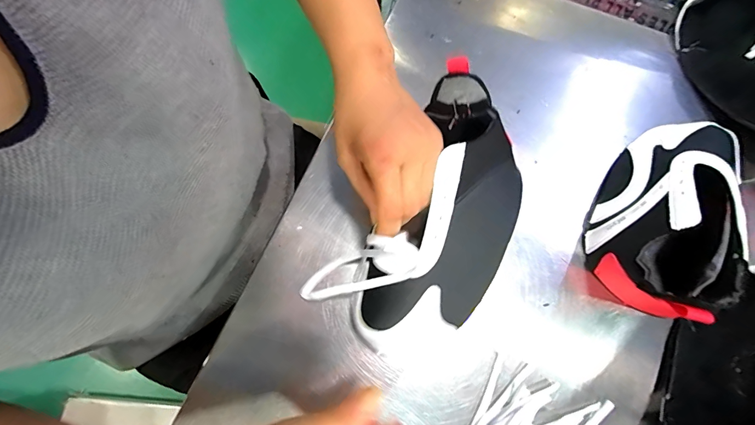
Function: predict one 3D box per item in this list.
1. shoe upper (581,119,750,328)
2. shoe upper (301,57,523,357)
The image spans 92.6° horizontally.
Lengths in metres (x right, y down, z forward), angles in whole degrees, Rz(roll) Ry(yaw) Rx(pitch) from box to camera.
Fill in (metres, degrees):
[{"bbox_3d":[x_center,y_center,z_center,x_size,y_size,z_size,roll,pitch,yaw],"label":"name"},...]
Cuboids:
[{"bbox_3d":[0.265,-0.007,0.327,0.101,0.078,0.213,26,76,7],"label":"shoe upper"},{"bbox_3d":[0.044,0.002,0.300,0.130,0.063,0.222,26,85,7],"label":"shoe upper"}]

